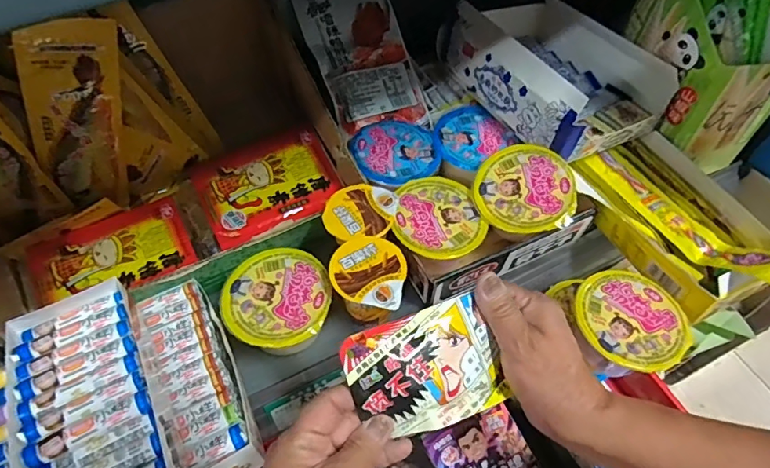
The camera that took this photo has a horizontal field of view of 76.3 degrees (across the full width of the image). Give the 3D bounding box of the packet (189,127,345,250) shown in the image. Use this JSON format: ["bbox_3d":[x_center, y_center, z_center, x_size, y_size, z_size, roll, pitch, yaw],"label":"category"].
[{"bbox_3d":[-0.124,-0.054,0.523,0.140,0.014,0.116,-25,60,-16],"label":"packet"}]

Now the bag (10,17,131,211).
[{"bbox_3d":[-0.276,-0.100,0.446,0.020,0.181,0.073,32,41,20],"label":"bag"}]

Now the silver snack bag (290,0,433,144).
[{"bbox_3d":[-0.025,-0.201,0.549,0.106,0.015,0.184,-22,87,-15],"label":"silver snack bag"}]

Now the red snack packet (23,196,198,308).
[{"bbox_3d":[-0.266,0.021,0.476,0.142,0.008,0.093,-26,60,-16],"label":"red snack packet"}]

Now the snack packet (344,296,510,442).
[{"bbox_3d":[0.028,0.089,0.318,0.100,0.011,0.076,-17,91,-17],"label":"snack packet"}]

